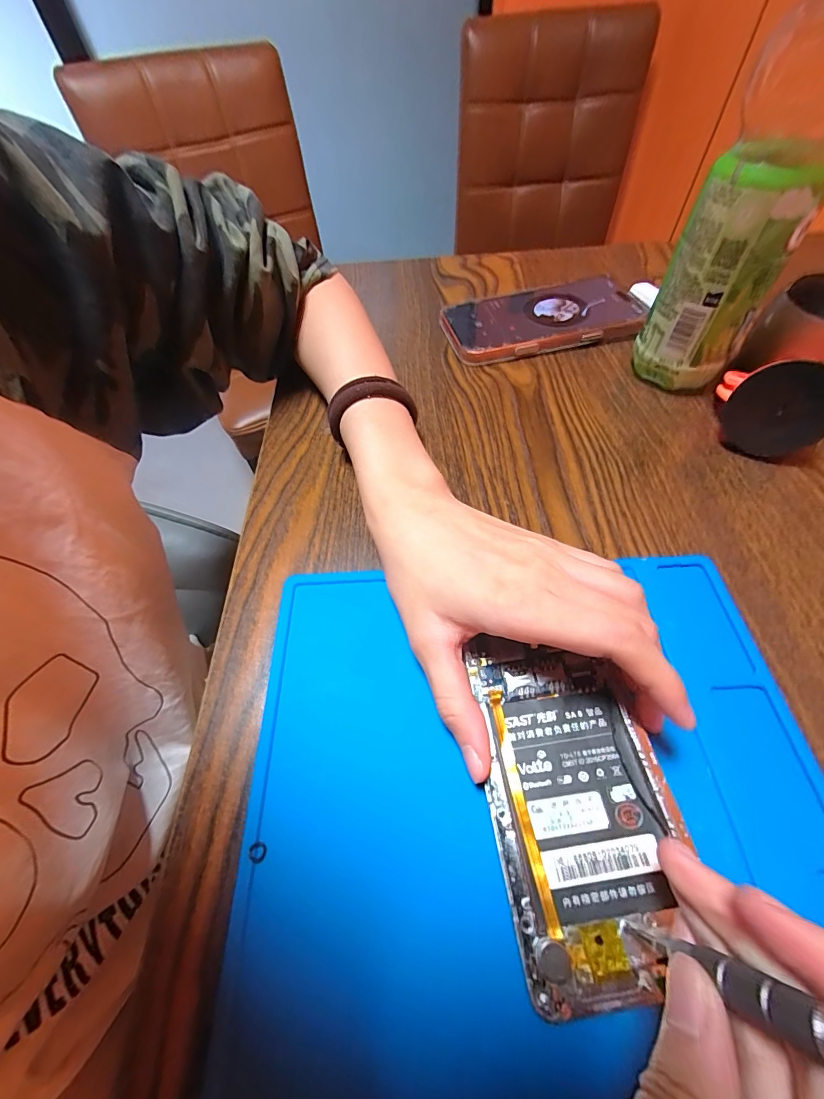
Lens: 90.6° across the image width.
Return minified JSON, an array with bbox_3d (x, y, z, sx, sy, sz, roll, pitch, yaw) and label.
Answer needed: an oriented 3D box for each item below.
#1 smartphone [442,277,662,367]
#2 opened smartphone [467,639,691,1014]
[{"bbox_3d":[0.121,-0.199,0.350,0.180,0.017,0.080,-11,57,-5],"label":"smartphone"},{"bbox_3d":[0.065,0.093,0.160,0.067,0.005,0.119,-6,56,-2],"label":"opened smartphone"}]

